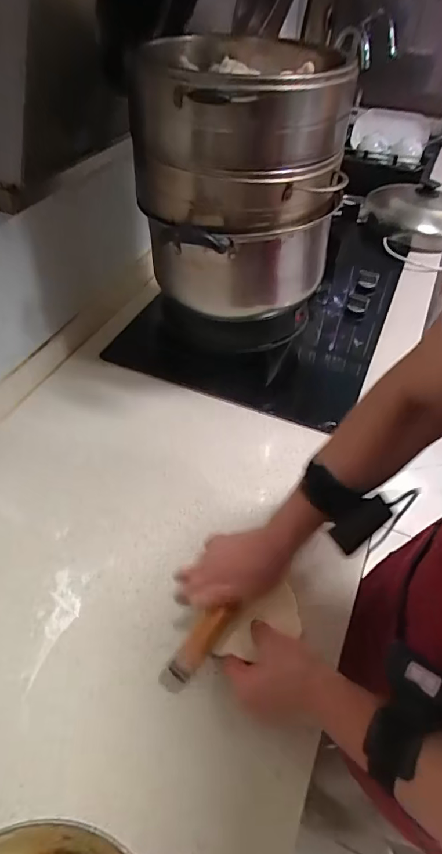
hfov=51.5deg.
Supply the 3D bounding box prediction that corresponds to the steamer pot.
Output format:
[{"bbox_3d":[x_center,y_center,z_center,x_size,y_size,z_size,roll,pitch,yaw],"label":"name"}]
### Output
[{"bbox_3d":[0.013,-0.343,0.638,0.252,0.282,0.274,1,49,-1],"label":"steamer pot"}]

